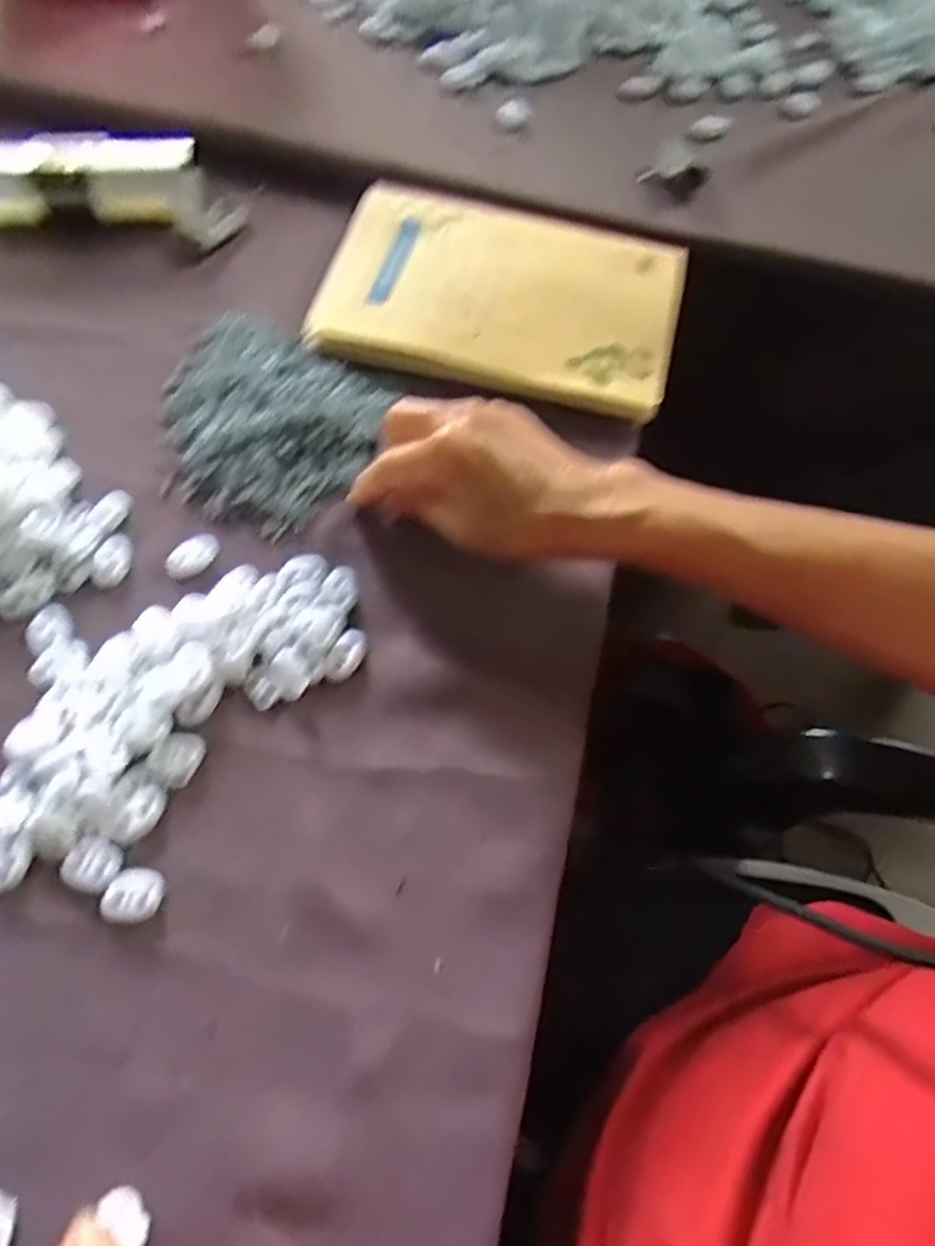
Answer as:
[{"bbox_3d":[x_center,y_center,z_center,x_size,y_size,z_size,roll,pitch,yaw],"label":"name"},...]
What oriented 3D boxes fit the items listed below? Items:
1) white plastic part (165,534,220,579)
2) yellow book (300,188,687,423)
[{"bbox_3d":[-0.139,-0.034,0.382,0.019,0.004,0.029,34,68,11],"label":"white plastic part"},{"bbox_3d":[0.023,-0.204,0.463,0.208,0.015,0.143,15,65,3],"label":"yellow book"}]

